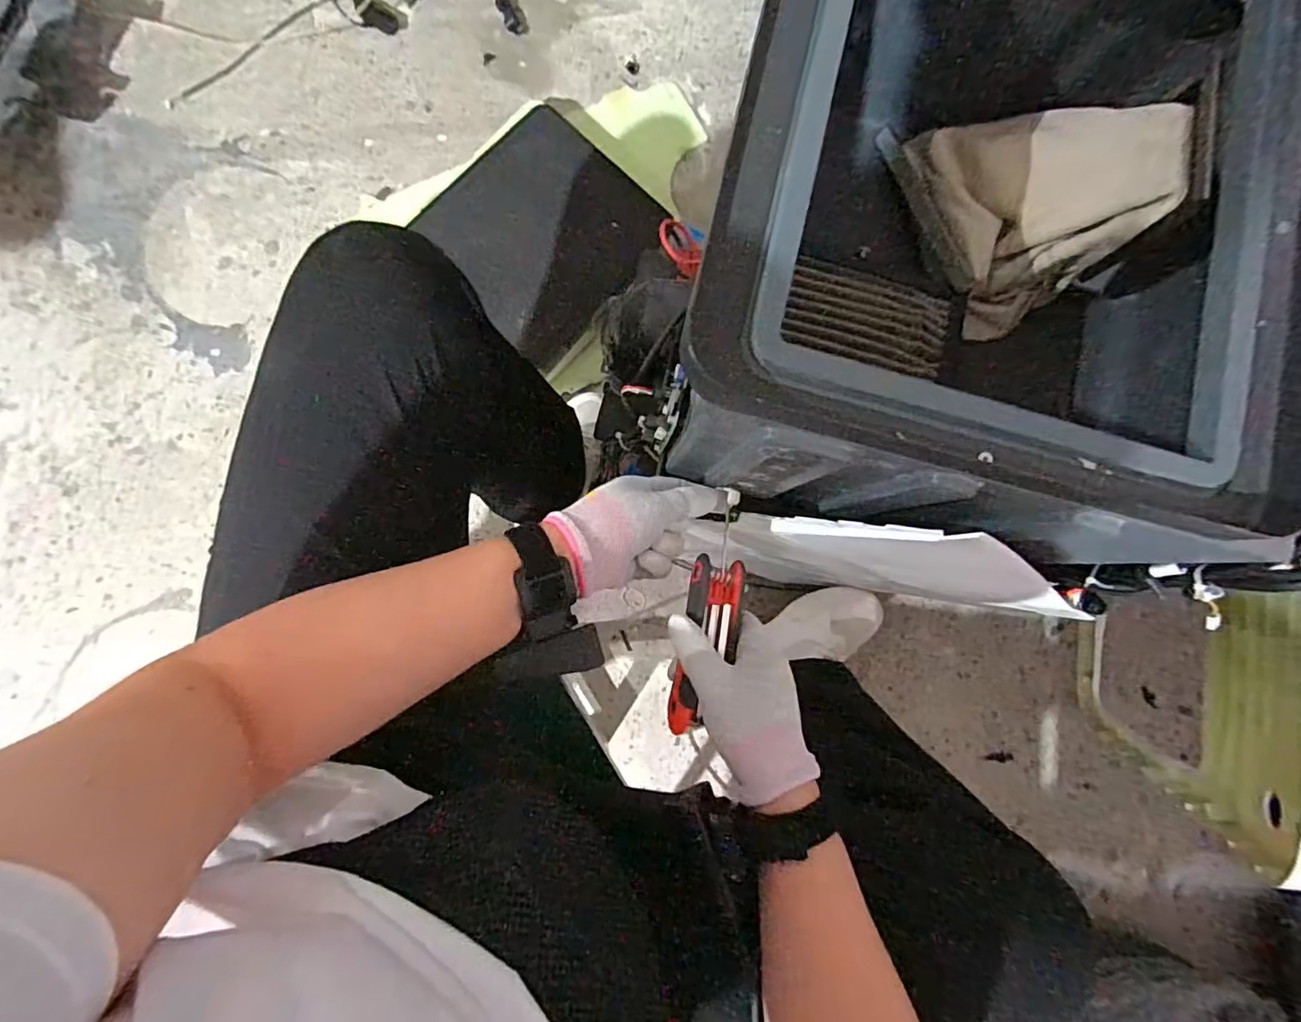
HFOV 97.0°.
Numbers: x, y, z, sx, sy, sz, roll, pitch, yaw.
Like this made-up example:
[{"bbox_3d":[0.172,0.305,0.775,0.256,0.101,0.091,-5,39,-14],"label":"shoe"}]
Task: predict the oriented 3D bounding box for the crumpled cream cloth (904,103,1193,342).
[{"bbox_3d":[0.306,-0.252,0.466,0.118,0.141,0.187,-9,85,-7],"label":"crumpled cream cloth"}]

